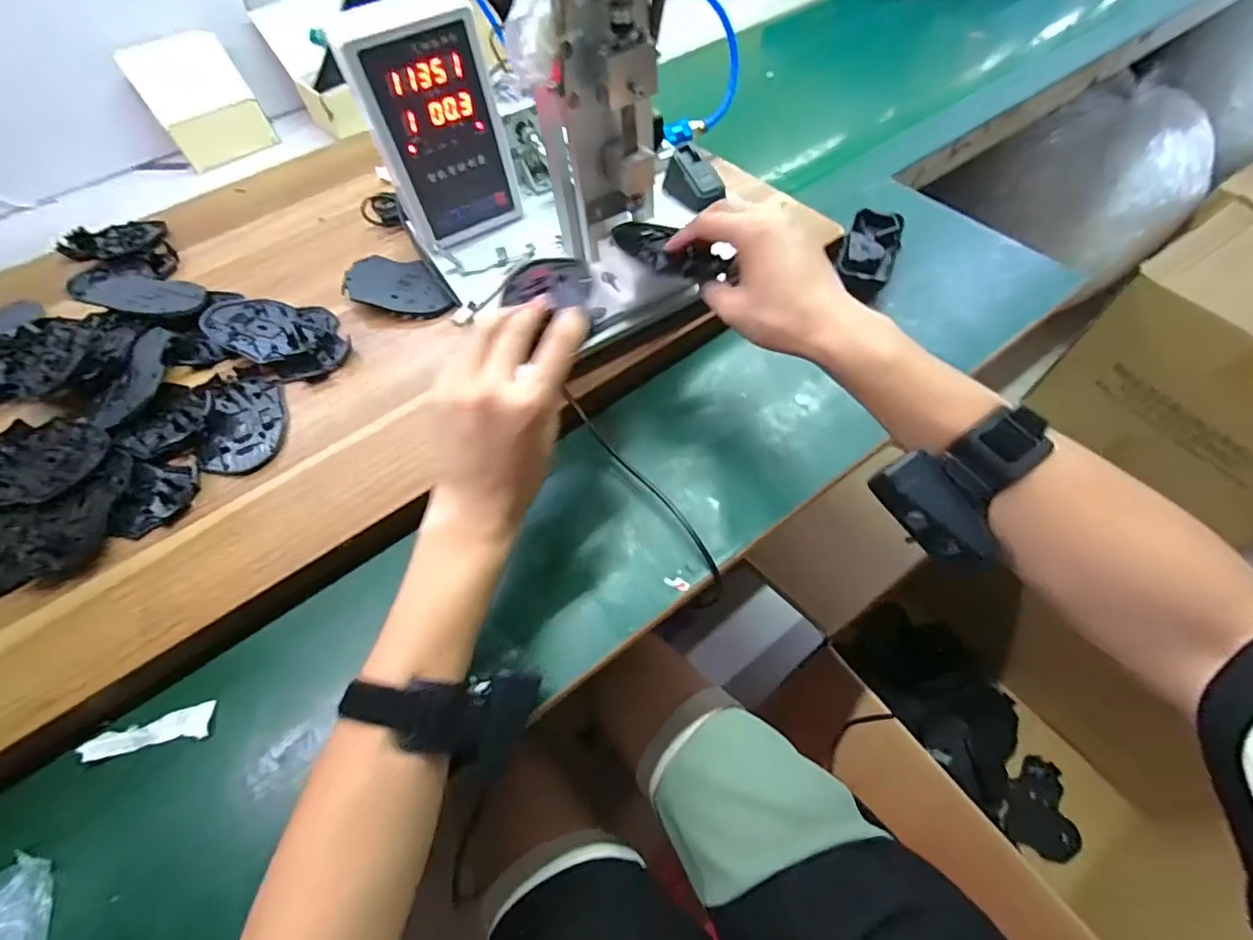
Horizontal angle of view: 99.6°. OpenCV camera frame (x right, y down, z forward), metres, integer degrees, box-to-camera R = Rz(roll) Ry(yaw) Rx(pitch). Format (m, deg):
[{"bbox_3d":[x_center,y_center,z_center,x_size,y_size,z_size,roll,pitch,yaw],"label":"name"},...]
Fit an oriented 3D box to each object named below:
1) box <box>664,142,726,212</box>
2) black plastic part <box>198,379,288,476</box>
[{"bbox_3d":[0.069,-0.297,0.538,0.040,0.035,0.063,-34,63,-16],"label":"box"},{"bbox_3d":[-0.332,-0.041,0.460,0.065,0.006,0.100,-13,59,-4],"label":"black plastic part"}]

